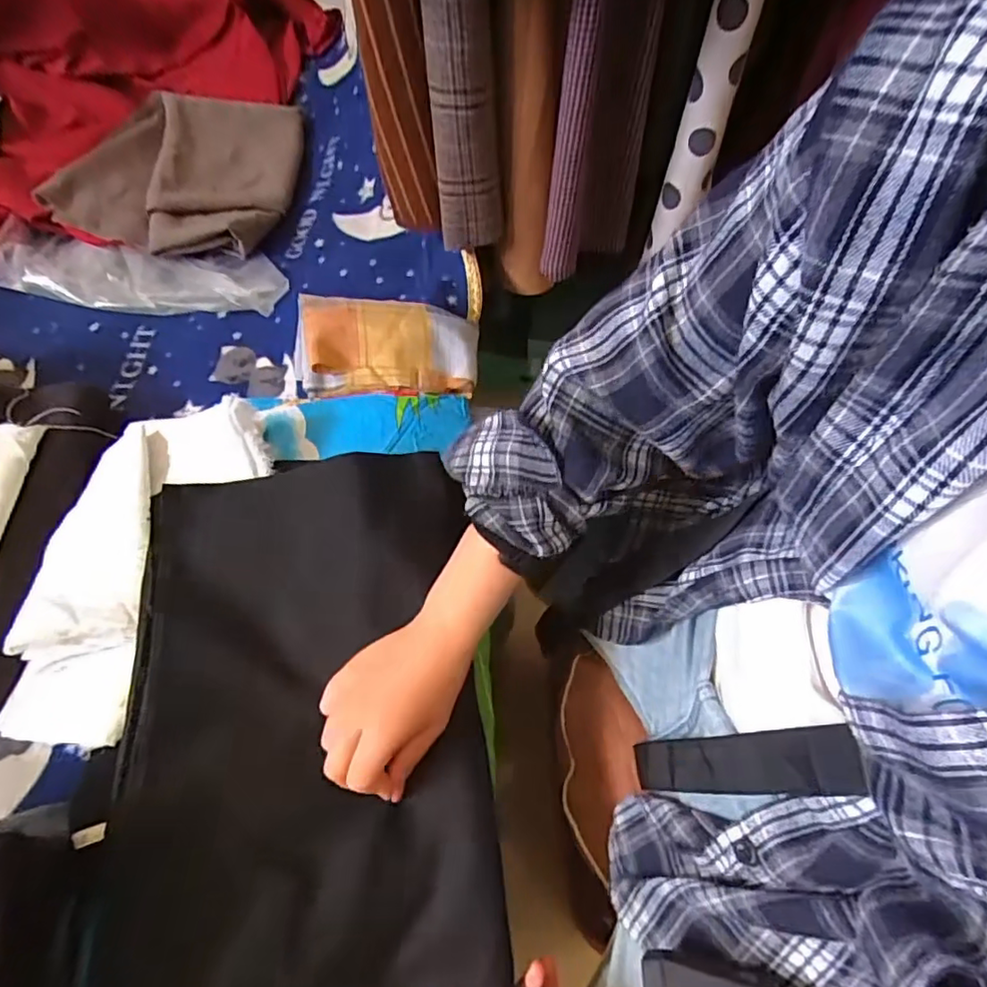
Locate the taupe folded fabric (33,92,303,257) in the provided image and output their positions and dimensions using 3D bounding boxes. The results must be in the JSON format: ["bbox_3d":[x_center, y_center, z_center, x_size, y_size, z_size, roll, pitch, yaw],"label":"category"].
[{"bbox_3d":[-0.387,-0.411,0.734,0.254,0.066,0.287,3,56,-2],"label":"taupe folded fabric"}]

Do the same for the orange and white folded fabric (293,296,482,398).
[{"bbox_3d":[-0.109,-0.152,0.601,0.186,0.044,0.103,-2,57,-5],"label":"orange and white folded fabric"}]

